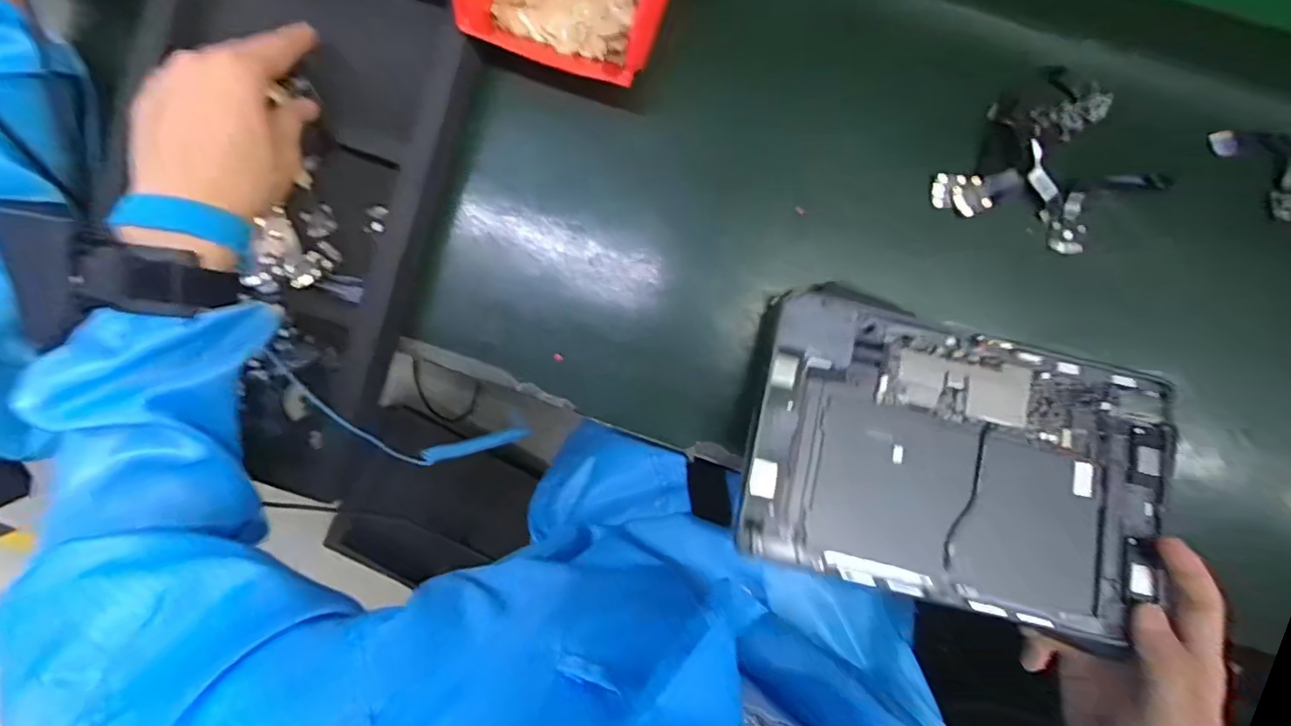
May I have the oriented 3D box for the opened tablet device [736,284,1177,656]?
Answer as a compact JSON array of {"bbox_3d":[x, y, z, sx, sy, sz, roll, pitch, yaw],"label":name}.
[{"bbox_3d":[0.185,0.057,0.348,0.236,0.013,0.167,14,80,4],"label":"opened tablet device"}]

